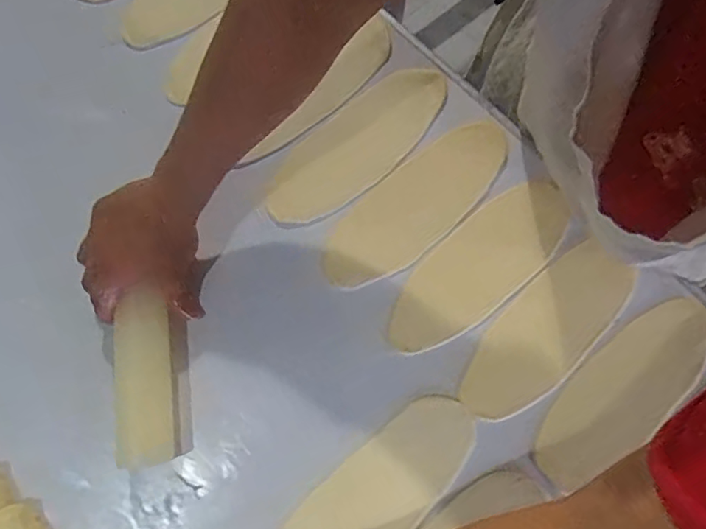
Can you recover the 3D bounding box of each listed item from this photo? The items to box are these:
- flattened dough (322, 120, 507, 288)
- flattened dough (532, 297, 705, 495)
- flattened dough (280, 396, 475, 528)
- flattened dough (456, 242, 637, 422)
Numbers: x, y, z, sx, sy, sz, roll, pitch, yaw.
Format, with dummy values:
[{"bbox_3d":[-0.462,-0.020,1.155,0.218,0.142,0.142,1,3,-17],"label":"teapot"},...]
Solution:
[{"bbox_3d":[0.070,-0.065,0.561,0.238,0.009,0.085,-39,77,-12],"label":"flattened dough"},{"bbox_3d":[0.262,0.119,0.508,0.219,0.014,0.081,-39,77,-11],"label":"flattened dough"},{"bbox_3d":[0.021,0.214,0.488,0.224,0.004,0.082,-39,77,-12],"label":"flattened dough"},{"bbox_3d":[0.191,0.066,0.525,0.211,0.013,0.083,-43,78,-12],"label":"flattened dough"}]

